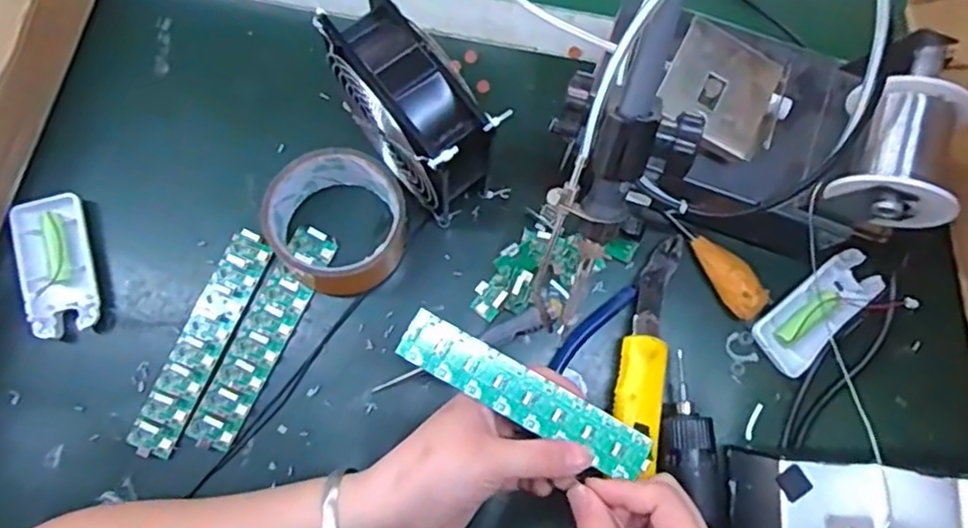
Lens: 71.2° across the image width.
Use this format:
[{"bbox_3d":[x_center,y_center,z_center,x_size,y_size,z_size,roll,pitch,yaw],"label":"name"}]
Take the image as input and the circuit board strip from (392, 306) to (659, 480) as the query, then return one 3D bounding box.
[{"bbox_3d":[0.024,0.077,0.394,0.154,0.009,0.031,28,79,2],"label":"circuit board strip"}]

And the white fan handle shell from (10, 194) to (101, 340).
[{"bbox_3d":[-0.294,0.002,0.468,0.043,0.022,0.093,-13,79,-4],"label":"white fan handle shell"}]

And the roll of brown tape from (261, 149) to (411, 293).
[{"bbox_3d":[-0.097,-0.029,0.452,0.084,0.051,0.090,0,78,-1],"label":"roll of brown tape"}]

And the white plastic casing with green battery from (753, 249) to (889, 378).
[{"bbox_3d":[0.231,0.033,0.466,0.094,0.017,0.043,-39,82,-8],"label":"white plastic casing with green battery"}]

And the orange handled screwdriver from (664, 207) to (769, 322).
[{"bbox_3d":[0.160,-0.001,0.473,0.023,0.025,0.089,-33,68,-8],"label":"orange handled screwdriver"}]

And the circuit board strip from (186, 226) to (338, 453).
[{"bbox_3d":[-0.150,0.048,0.457,0.035,0.015,0.157,24,79,3],"label":"circuit board strip"}]

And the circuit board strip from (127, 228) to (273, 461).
[{"bbox_3d":[-0.190,0.053,0.456,0.032,0.010,0.156,23,79,3],"label":"circuit board strip"}]

